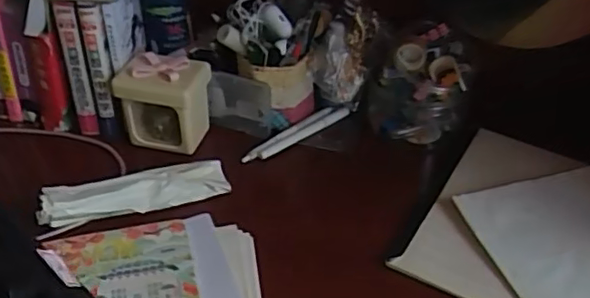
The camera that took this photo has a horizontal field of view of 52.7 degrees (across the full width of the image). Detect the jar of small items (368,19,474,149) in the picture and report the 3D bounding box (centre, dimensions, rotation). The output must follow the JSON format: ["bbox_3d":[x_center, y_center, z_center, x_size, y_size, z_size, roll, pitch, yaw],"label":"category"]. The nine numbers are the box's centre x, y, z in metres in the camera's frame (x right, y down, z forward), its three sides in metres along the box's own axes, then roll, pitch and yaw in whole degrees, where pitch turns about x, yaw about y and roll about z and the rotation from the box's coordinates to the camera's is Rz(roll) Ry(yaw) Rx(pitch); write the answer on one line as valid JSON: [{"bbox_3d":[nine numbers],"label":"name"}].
[{"bbox_3d":[0.141,-0.076,0.687,0.109,0.111,0.098,12,40,13],"label":"jar of small items"}]

